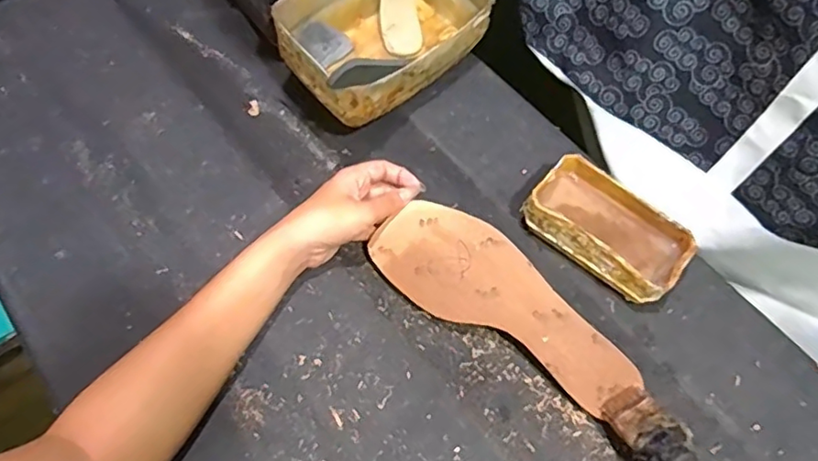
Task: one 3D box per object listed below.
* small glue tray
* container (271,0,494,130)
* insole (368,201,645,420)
[{"bbox_3d":[0.161,-0.001,0.488,0.125,0.041,0.069,36,68,13],"label":"small glue tray"},{"bbox_3d":[-0.021,-0.182,0.546,0.183,0.069,0.124,-39,72,-19],"label":"container"},{"bbox_3d":[0.076,0.056,0.475,0.220,0.009,0.081,35,87,9],"label":"insole"}]

